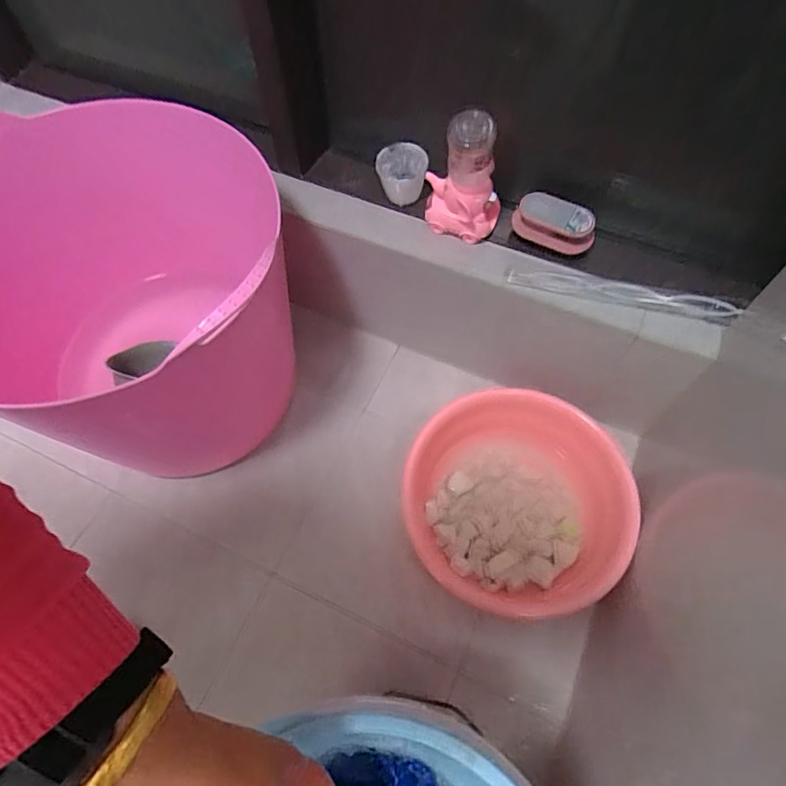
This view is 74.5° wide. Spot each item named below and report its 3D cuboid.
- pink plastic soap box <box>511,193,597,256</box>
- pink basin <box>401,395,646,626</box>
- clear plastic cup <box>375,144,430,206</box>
[{"bbox_3d":[0.225,-0.239,0.722,0.111,0.041,0.054,25,66,14],"label":"pink plastic soap box"},{"bbox_3d":[0.179,0.161,0.757,0.316,0.104,0.303,-1,62,1],"label":"pink basin"},{"bbox_3d":[0.013,-0.319,0.760,0.072,0.065,0.067,-1,62,1],"label":"clear plastic cup"}]

